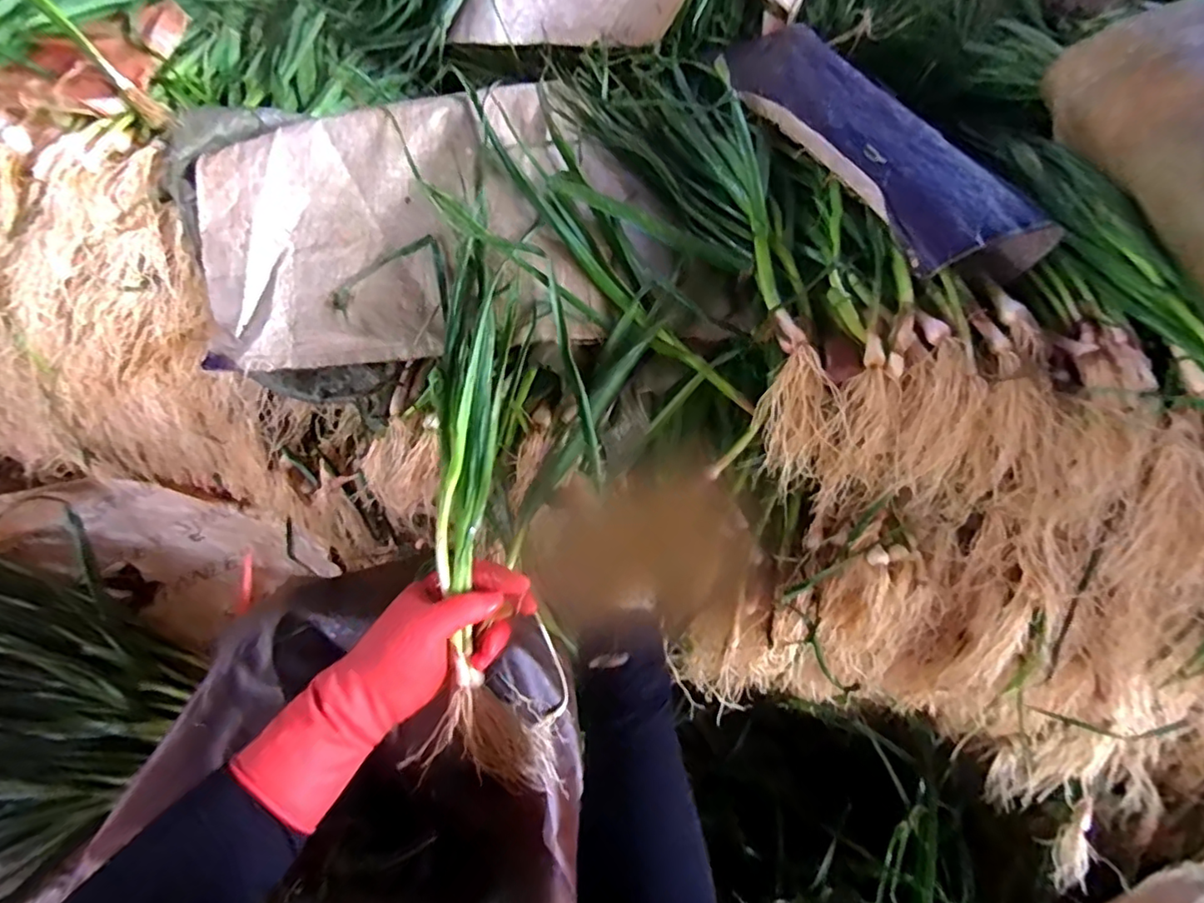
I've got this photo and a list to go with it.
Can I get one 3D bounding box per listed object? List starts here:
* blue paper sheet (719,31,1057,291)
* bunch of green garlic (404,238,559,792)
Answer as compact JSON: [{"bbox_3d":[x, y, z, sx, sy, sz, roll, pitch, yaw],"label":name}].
[{"bbox_3d":[0.231,-0.311,0.559,0.121,0.065,0.405,-22,64,-14],"label":"blue paper sheet"},{"bbox_3d":[-0.103,0.035,0.467,0.077,0.095,0.449,-5,79,-6],"label":"bunch of green garlic"}]

